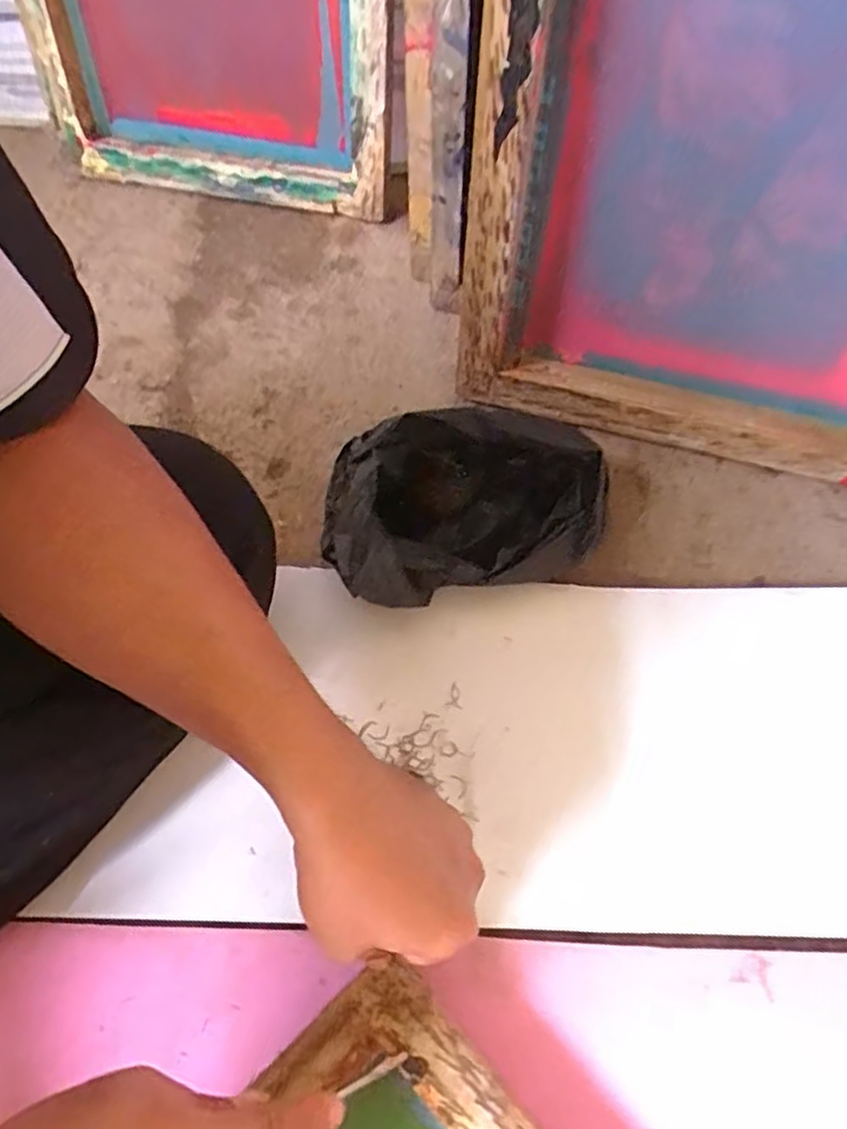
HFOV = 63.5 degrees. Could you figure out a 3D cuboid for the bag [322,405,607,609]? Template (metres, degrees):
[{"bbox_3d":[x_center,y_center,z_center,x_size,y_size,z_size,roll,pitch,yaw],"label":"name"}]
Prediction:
[{"bbox_3d":[0.027,-0.039,0.498,0.196,0.097,0.130,-11,63,-5],"label":"bag"}]

